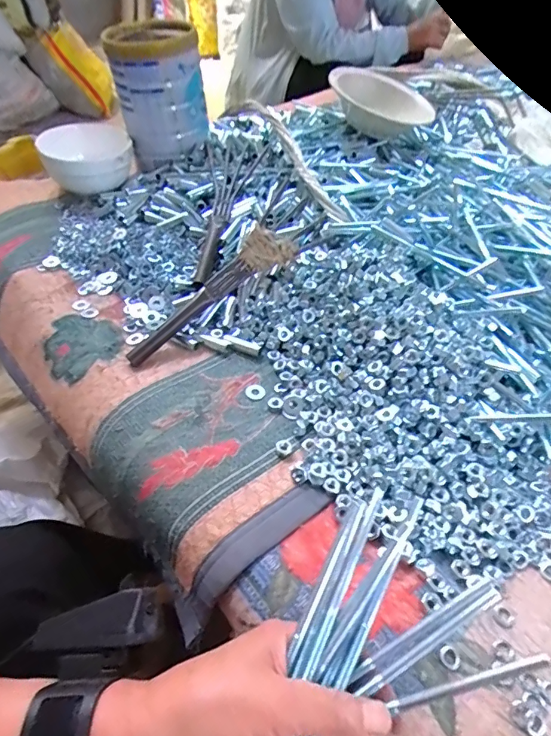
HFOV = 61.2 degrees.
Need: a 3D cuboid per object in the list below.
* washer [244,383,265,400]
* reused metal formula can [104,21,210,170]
[{"bbox_3d":[-0.019,0.023,0.452,0.018,0.004,0.019,0,48,0],"label":"washer"},{"bbox_3d":[-0.169,-0.406,0.693,0.123,0.164,0.130,-9,48,-8],"label":"reused metal formula can"}]

